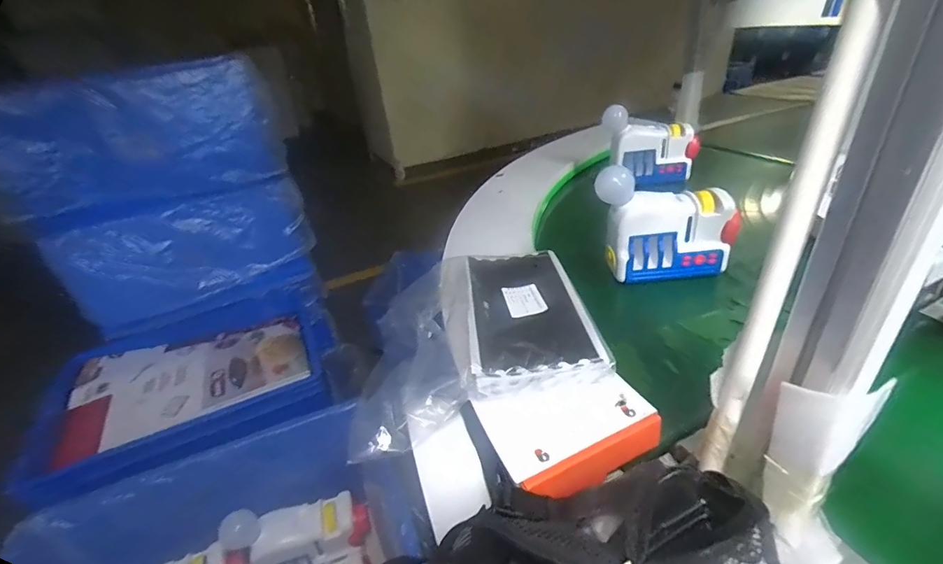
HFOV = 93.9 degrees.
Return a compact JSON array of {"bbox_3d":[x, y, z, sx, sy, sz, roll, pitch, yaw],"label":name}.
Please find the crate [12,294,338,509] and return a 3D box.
[{"bbox_3d":[-0.631,0.273,1.054,0.603,0.197,0.489,-19,34,-19],"label":"crate"}]

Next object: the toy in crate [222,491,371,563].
[{"bbox_3d":[-0.314,0.453,0.798,0.245,0.081,0.084,4,26,-24],"label":"toy in crate"}]

